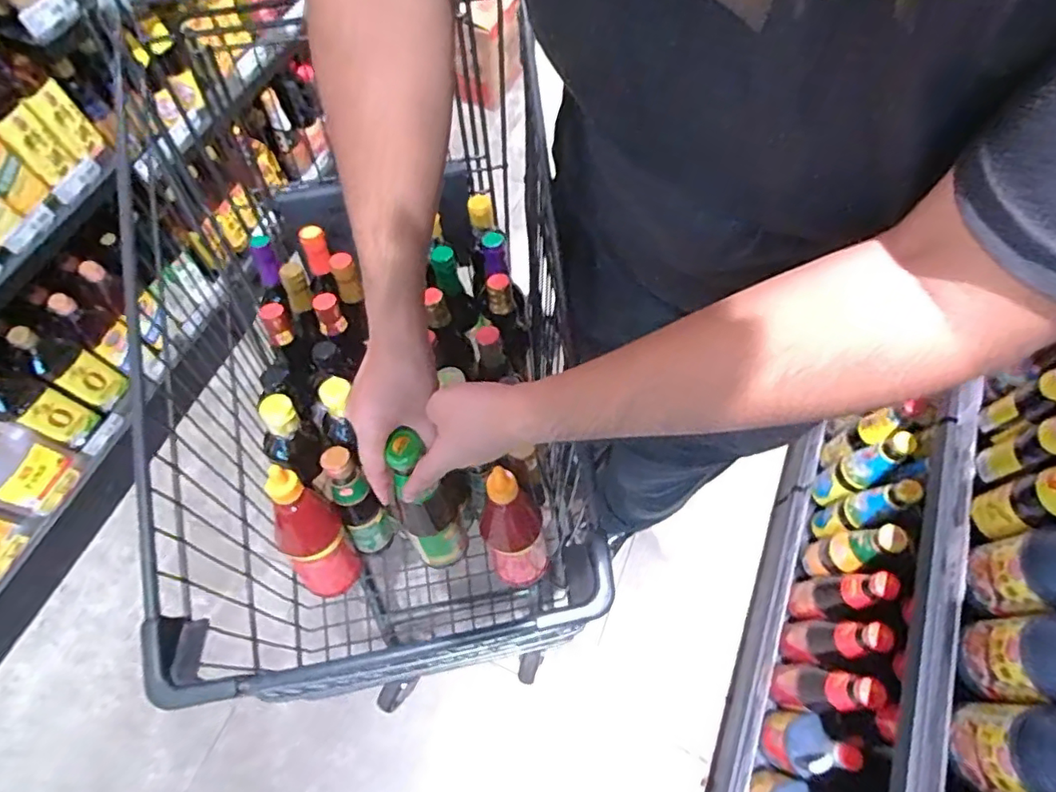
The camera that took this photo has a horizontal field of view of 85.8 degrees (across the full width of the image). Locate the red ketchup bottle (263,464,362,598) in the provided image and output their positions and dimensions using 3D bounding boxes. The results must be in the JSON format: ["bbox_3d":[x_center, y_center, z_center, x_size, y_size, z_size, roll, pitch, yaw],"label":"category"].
[{"bbox_3d":[-0.254,0.155,0.661,0.074,0.239,0.067,-6,43,-2],"label":"red ketchup bottle"}]

